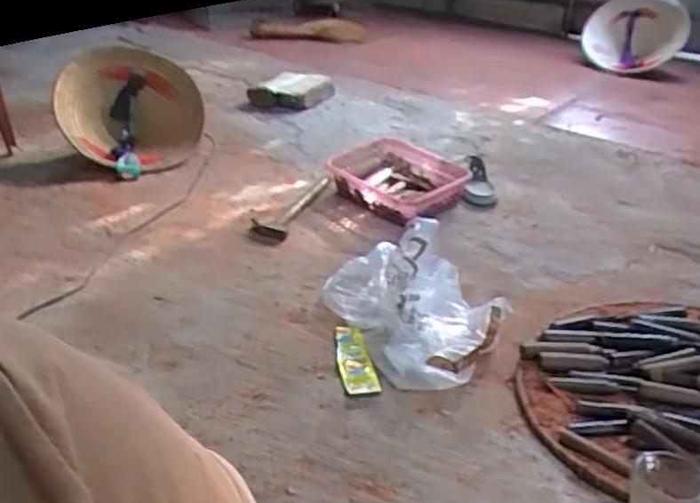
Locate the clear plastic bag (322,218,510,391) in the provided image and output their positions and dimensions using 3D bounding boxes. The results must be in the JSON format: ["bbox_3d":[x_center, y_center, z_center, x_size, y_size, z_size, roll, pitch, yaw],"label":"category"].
[{"bbox_3d":[0.120,0.054,1.147,0.247,0.158,0.321,-13,34,-22],"label":"clear plastic bag"}]

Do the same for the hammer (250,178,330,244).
[{"bbox_3d":[-0.125,-0.091,1.453,0.086,0.026,0.218,4,38,34],"label":"hammer"}]

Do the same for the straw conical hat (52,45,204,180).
[{"bbox_3d":[-0.504,-0.324,1.567,0.318,0.219,0.268,-8,31,-13],"label":"straw conical hat"}]

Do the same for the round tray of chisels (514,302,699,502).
[{"bbox_3d":[0.508,0.206,1.029,0.466,0.054,0.425,-1,30,0],"label":"round tray of chisels"}]

